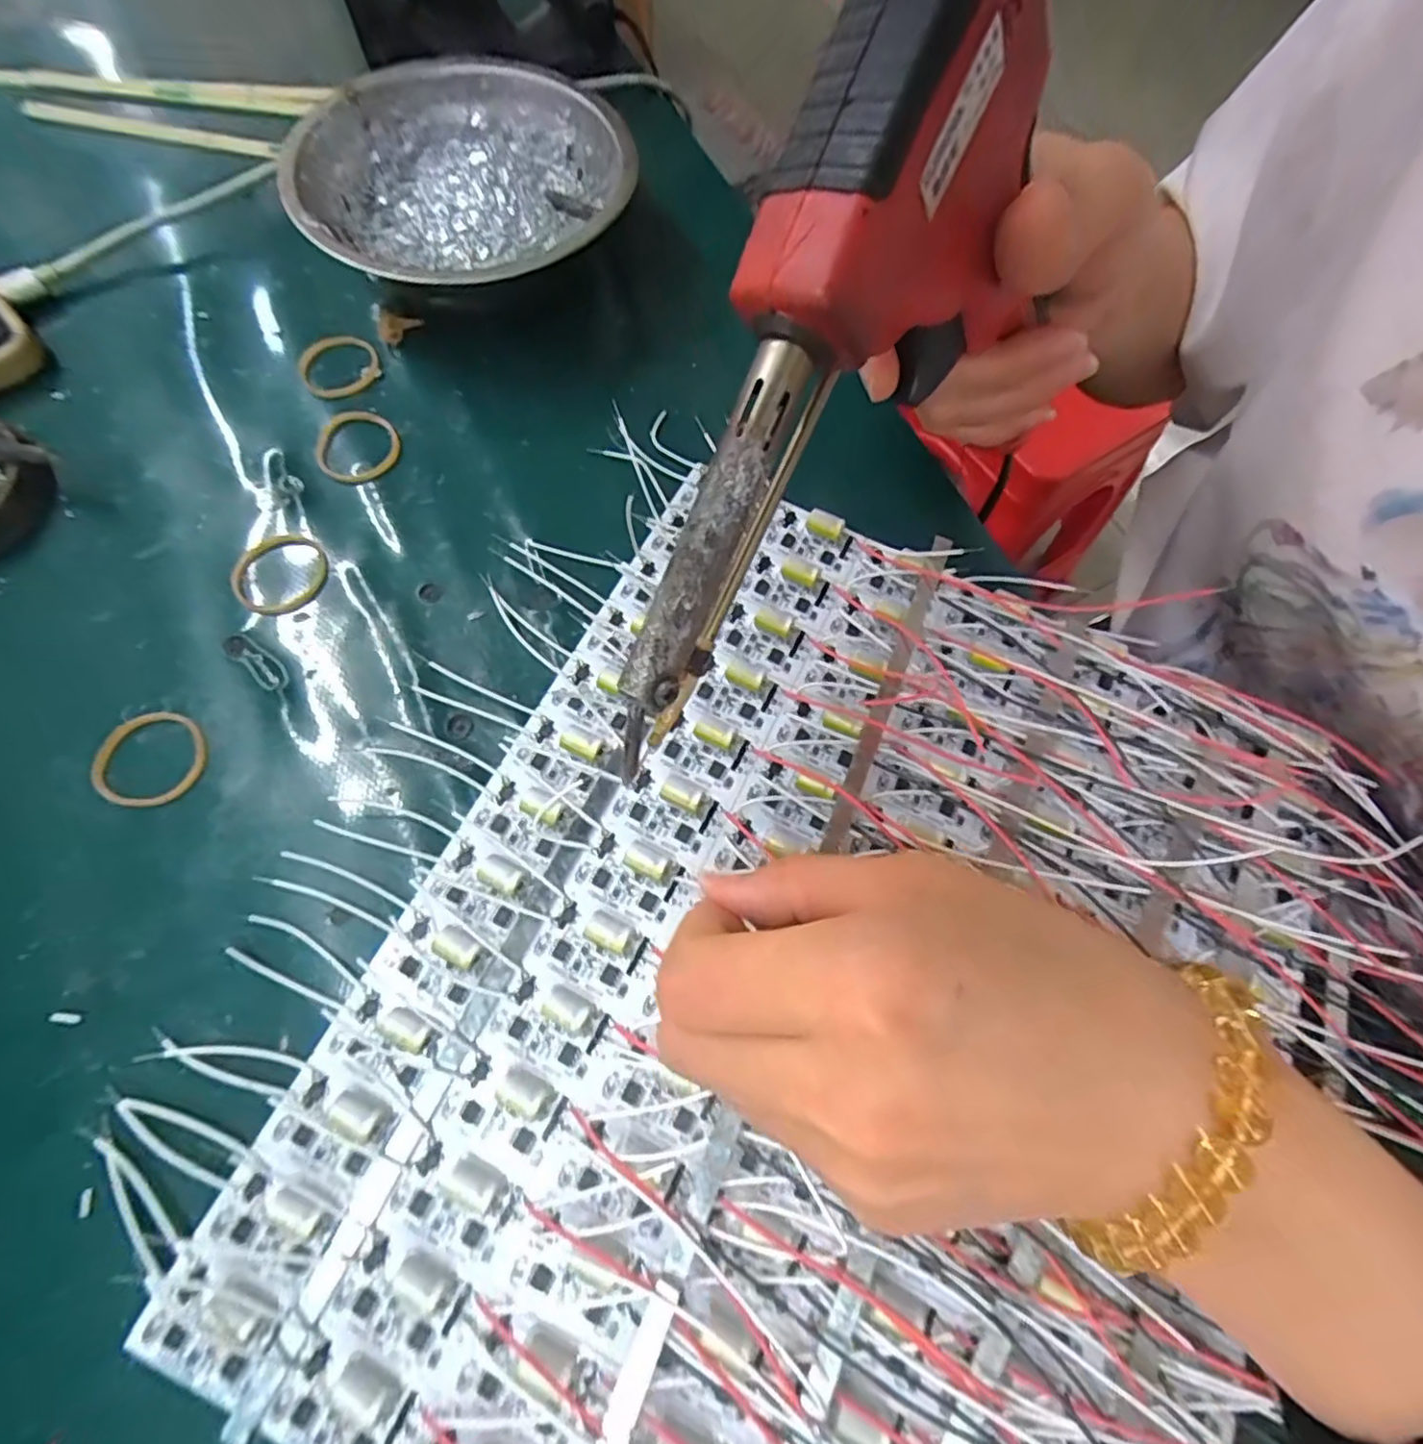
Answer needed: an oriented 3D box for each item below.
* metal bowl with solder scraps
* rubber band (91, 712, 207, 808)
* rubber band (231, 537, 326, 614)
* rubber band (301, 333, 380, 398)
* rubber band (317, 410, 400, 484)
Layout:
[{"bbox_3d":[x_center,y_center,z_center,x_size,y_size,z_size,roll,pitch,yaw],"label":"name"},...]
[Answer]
[{"bbox_3d":[-0.096,-0.208,0.264,0.123,0.039,0.124,1,71,-2],"label":"metal bowl with solder scraps"},{"bbox_3d":[-0.173,0.011,0.204,0.031,0.004,0.031,1,71,-2],"label":"rubber band"},{"bbox_3d":[-0.149,-0.051,0.228,0.030,0.004,0.029,-29,74,-12],"label":"rubber band"},{"bbox_3d":[-0.148,-0.142,0.261,0.030,0.004,0.031,-25,74,-11],"label":"rubber band"},{"bbox_3d":[-0.133,-0.105,0.248,0.029,0.004,0.032,-13,72,-7],"label":"rubber band"}]

